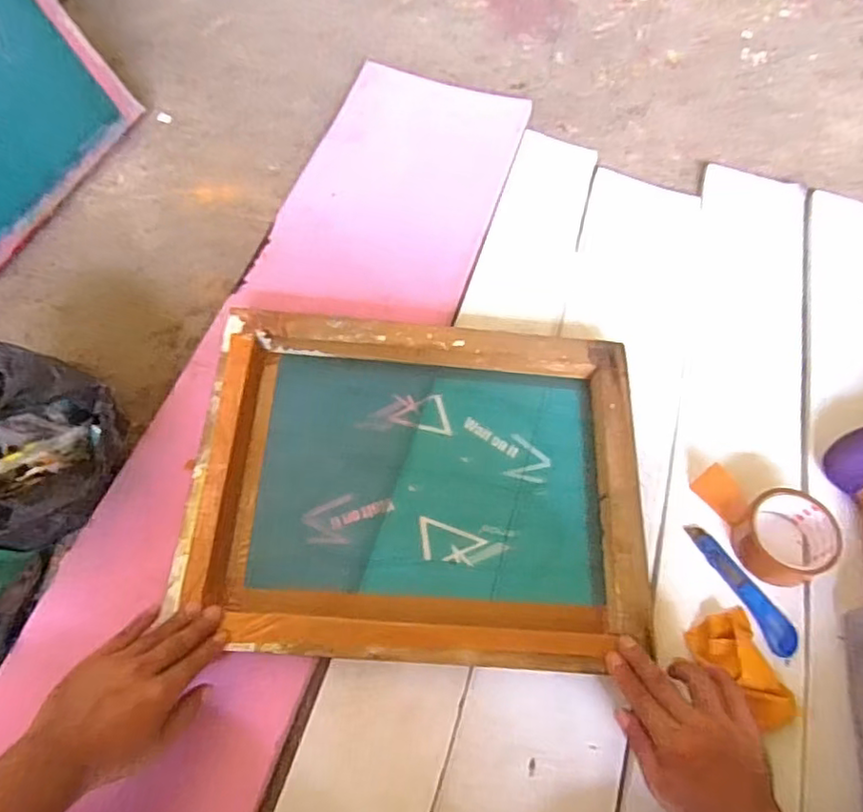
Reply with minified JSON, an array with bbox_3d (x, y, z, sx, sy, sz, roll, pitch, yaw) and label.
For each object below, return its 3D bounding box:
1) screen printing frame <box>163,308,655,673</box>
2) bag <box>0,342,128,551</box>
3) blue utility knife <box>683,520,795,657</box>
[{"bbox_3d":[-0.009,0.079,0.656,0.459,0.059,0.358,3,66,0],"label":"screen printing frame"},{"bbox_3d":[-0.389,0.050,0.601,0.148,0.141,0.168,14,66,5],"label":"bag"},{"bbox_3d":[0.324,0.190,0.645,0.032,0.017,0.148,-28,69,-13],"label":"blue utility knife"}]

